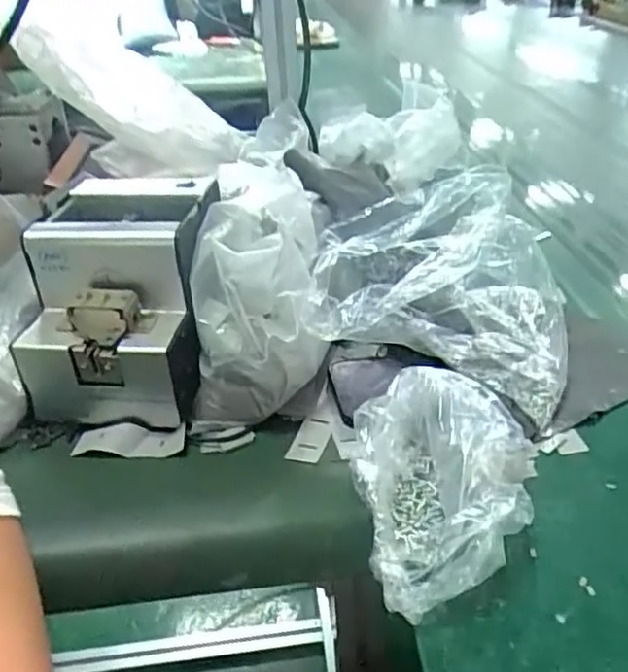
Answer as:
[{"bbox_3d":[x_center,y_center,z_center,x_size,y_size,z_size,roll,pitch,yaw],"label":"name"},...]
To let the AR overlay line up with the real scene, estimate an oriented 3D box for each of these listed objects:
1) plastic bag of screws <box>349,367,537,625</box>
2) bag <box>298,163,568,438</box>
[{"bbox_3d":[0.081,0.097,0.428,0.122,0.067,0.157,5,34,12],"label":"plastic bag of screws"},{"bbox_3d":[0.117,-0.048,0.573,0.203,0.147,0.216,6,34,13],"label":"bag"}]

